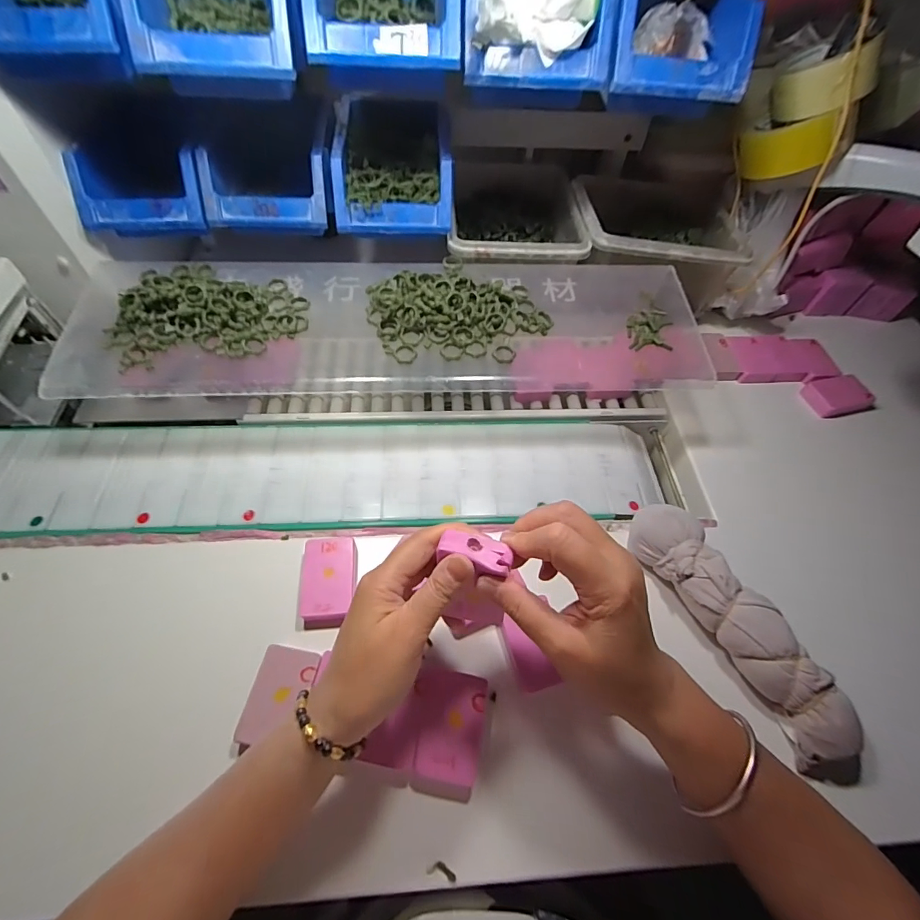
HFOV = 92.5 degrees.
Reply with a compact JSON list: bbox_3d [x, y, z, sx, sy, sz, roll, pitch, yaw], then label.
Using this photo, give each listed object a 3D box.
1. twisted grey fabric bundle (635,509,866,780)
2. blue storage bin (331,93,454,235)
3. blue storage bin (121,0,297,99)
[{"bbox_3d":[0.237,0.136,0.370,0.057,0.047,0.237,-24,62,-18],"label":"twisted grey fabric bundle"},{"bbox_3d":[-0.074,-0.334,0.496,0.124,0.066,0.170,-2,58,-5],"label":"blue storage bin"},{"bbox_3d":[-0.201,-0.397,0.385,0.126,0.081,0.178,-2,58,-5],"label":"blue storage bin"}]

